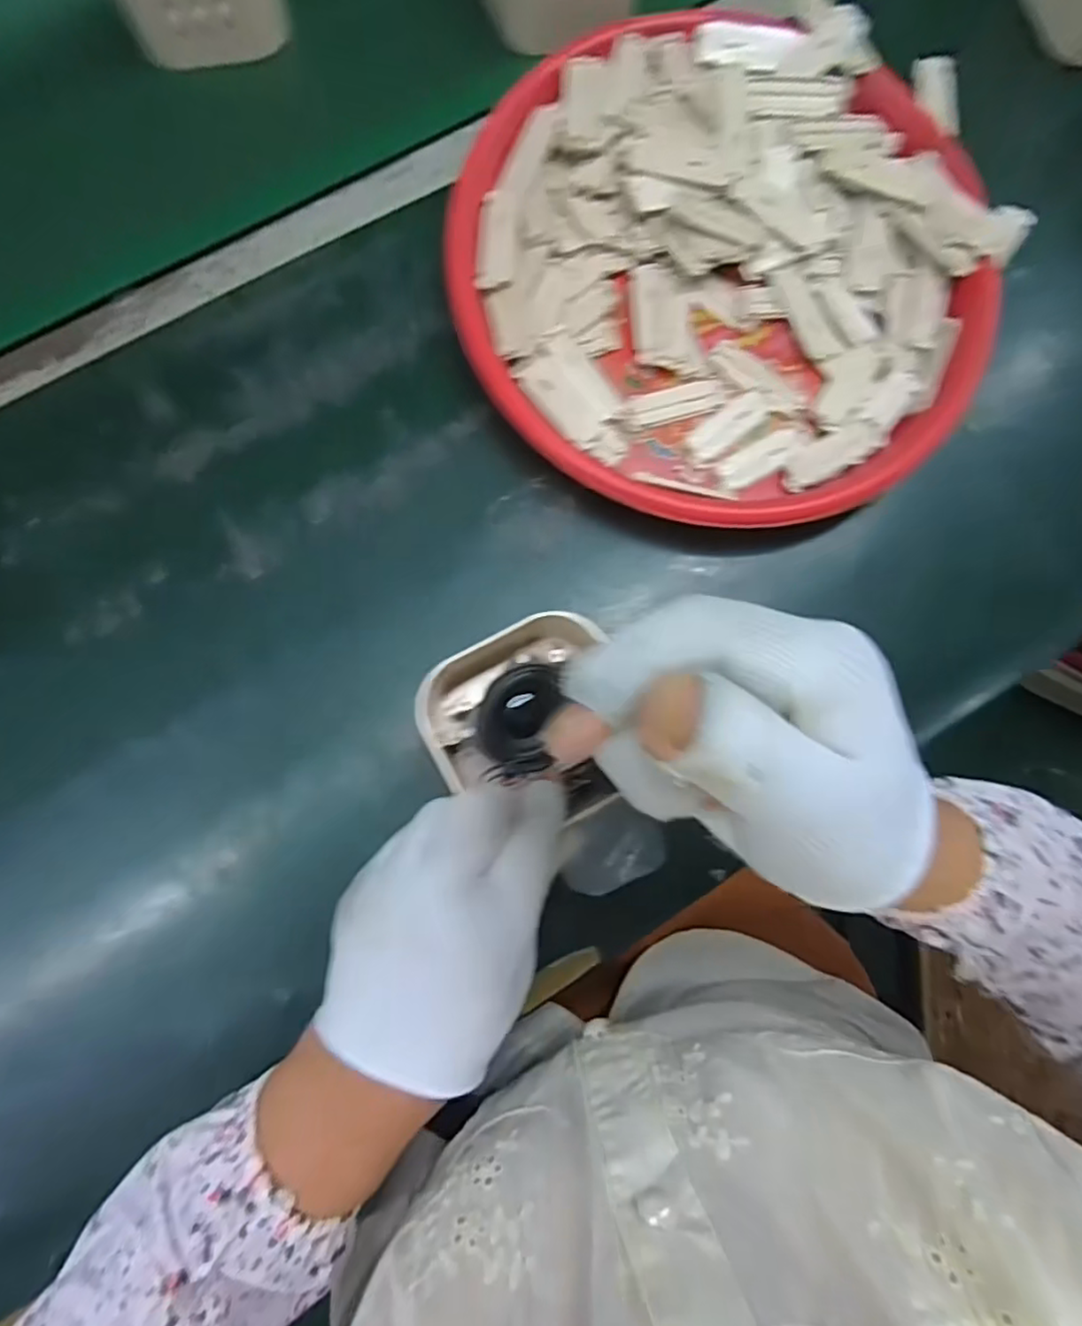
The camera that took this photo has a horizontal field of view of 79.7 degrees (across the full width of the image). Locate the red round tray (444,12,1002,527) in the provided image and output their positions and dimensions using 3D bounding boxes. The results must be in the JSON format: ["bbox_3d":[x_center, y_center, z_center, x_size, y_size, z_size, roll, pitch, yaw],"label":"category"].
[{"bbox_3d":[0.100,-0.216,0.361,0.286,0.036,0.274,0,82,-3],"label":"red round tray"}]

